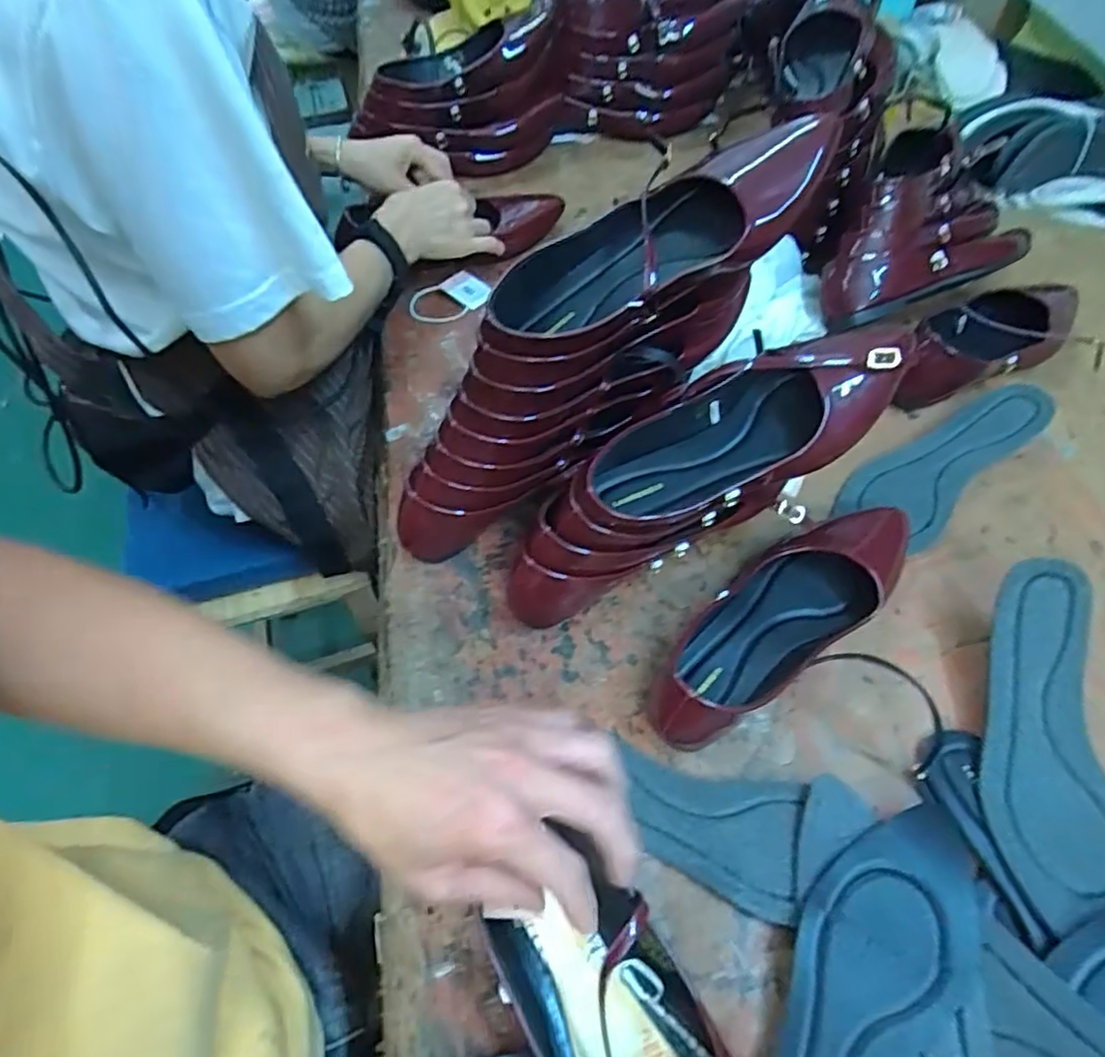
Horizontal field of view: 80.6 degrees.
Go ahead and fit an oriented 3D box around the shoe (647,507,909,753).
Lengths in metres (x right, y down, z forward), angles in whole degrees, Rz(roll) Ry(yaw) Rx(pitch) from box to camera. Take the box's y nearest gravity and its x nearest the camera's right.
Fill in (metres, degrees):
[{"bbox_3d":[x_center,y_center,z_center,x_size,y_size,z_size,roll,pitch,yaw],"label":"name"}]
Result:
[{"bbox_3d":[0.169,0.057,0.474,0.268,0.057,0.087,-32,62,-20],"label":"shoe"}]

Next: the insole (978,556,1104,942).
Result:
[{"bbox_3d":[0.322,0.130,0.419,0.075,0.032,0.217,9,69,5],"label":"insole"}]

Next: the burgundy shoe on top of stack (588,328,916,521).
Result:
[{"bbox_3d":[0.137,-0.070,0.451,0.233,0.059,0.089,-25,57,6],"label":"burgundy shoe on top of stack"}]

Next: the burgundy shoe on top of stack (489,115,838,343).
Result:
[{"bbox_3d":[0.076,-0.190,0.424,0.246,0.056,0.093,-26,58,4],"label":"burgundy shoe on top of stack"}]

